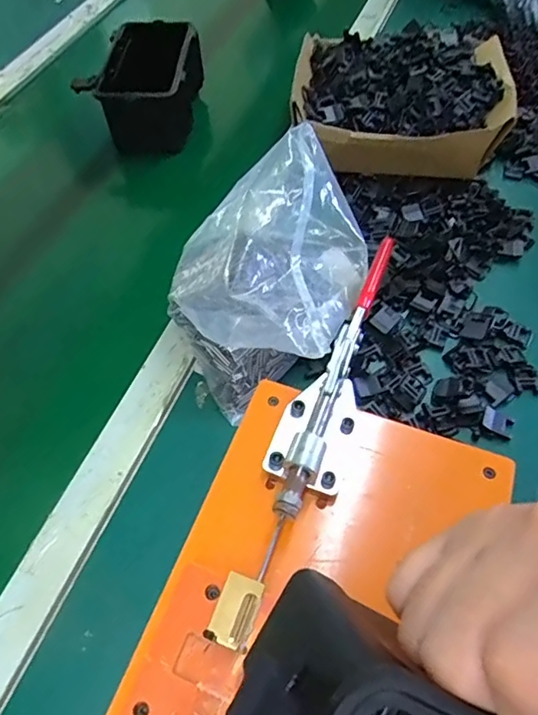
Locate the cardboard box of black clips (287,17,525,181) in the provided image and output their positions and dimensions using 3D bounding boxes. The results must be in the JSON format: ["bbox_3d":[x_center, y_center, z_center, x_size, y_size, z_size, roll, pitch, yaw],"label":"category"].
[{"bbox_3d":[0.146,-0.297,0.599,0.230,0.066,0.224,6,57,5],"label":"cardboard box of black clips"}]

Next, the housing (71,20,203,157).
[{"bbox_3d":[-0.154,-0.346,0.675,0.122,0.074,0.173,1,56,2],"label":"housing"}]

